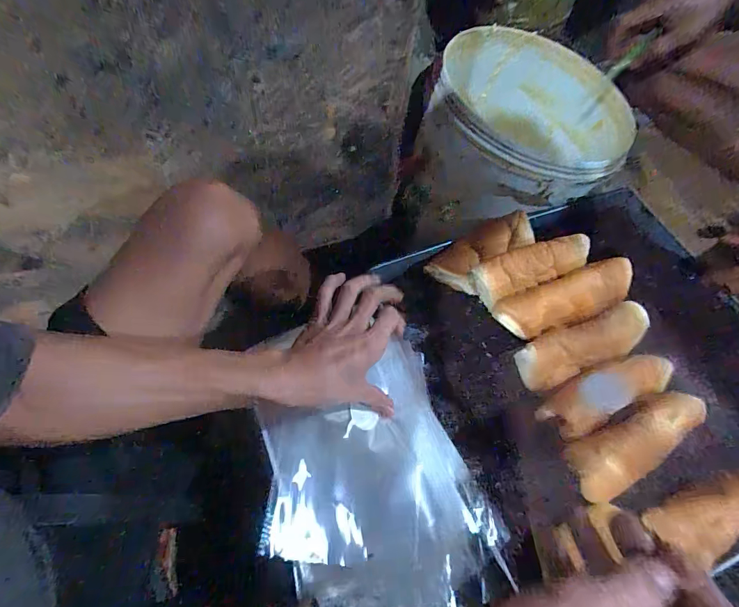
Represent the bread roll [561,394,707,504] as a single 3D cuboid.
[{"bbox_3d":[0.268,0.141,0.420,0.143,0.039,0.061,-33,66,-3],"label":"bread roll"}]

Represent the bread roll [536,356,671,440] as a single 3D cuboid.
[{"bbox_3d":[0.253,0.090,0.437,0.140,0.031,0.048,-23,64,-15],"label":"bread roll"}]

